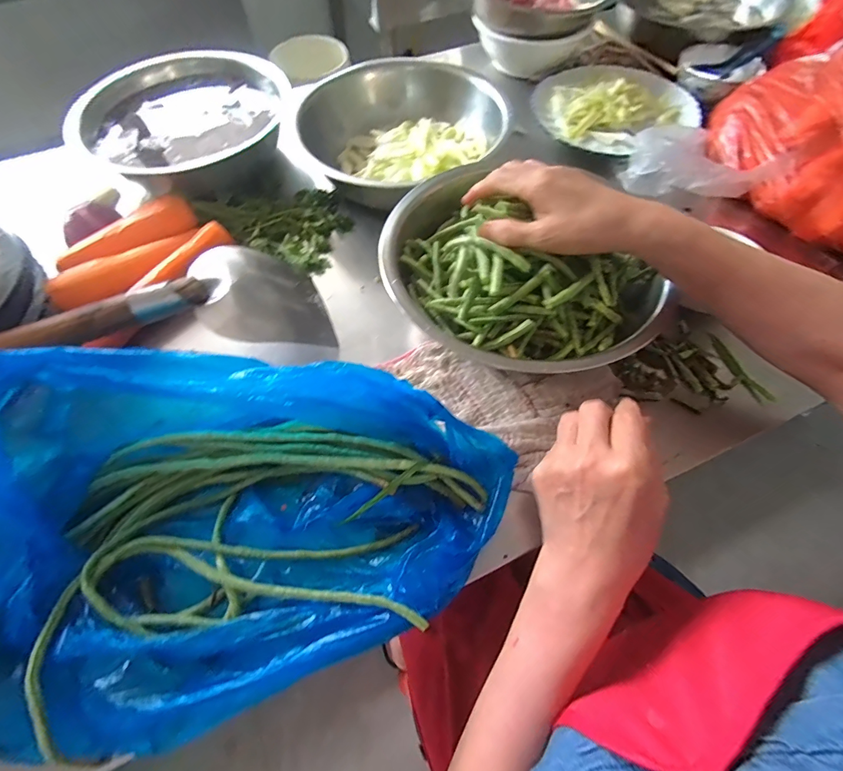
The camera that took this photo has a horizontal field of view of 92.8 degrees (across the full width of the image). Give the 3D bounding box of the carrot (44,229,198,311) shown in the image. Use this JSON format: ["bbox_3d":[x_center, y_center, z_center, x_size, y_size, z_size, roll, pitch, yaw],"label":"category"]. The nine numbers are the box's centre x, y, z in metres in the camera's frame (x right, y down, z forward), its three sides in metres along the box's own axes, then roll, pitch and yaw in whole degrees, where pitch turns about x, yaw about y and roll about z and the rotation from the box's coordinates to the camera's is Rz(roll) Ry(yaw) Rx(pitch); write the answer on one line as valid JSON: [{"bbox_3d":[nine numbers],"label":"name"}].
[{"bbox_3d":[-0.340,-0.142,0.465,0.035,0.035,0.165,38,70,19],"label":"carrot"}]

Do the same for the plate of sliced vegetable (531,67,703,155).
[{"bbox_3d":[0.283,-0.423,0.602,0.230,0.036,0.207,-27,66,-12],"label":"plate of sliced vegetable"}]

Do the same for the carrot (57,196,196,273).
[{"bbox_3d":[-0.355,-0.183,0.482,0.157,0.033,0.034,-35,67,-15],"label":"carrot"}]

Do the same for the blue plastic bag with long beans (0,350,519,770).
[{"bbox_3d":[-0.137,0.082,0.315,0.402,0.092,0.279,-19,66,-13],"label":"blue plastic bag with long beans"}]

